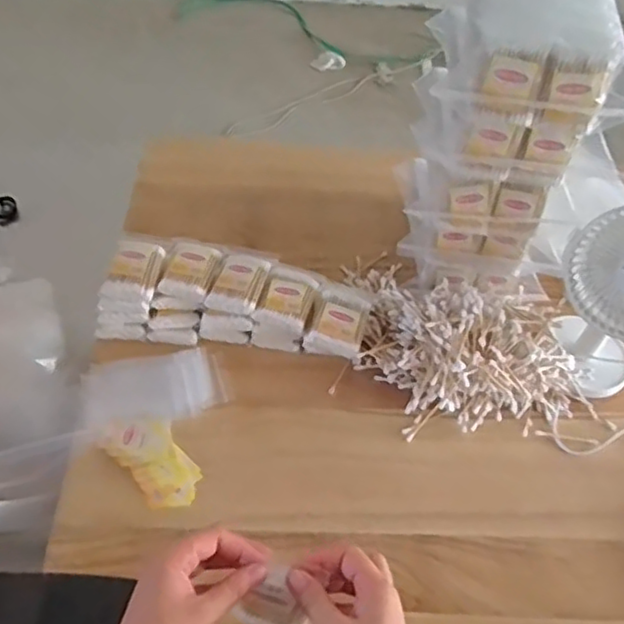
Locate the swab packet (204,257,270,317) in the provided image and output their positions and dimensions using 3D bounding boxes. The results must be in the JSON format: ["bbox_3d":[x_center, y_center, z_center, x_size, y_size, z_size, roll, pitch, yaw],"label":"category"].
[{"bbox_3d":[-0.082,-0.035,0.750,0.057,0.016,0.081,17,50,7],"label":"swab packet"}]

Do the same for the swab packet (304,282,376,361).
[{"bbox_3d":[0.032,0.010,0.740,0.060,0.025,0.089,17,50,7],"label":"swab packet"}]

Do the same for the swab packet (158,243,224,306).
[{"bbox_3d":[-0.137,-0.049,0.763,0.055,0.021,0.082,13,50,4],"label":"swab packet"}]

